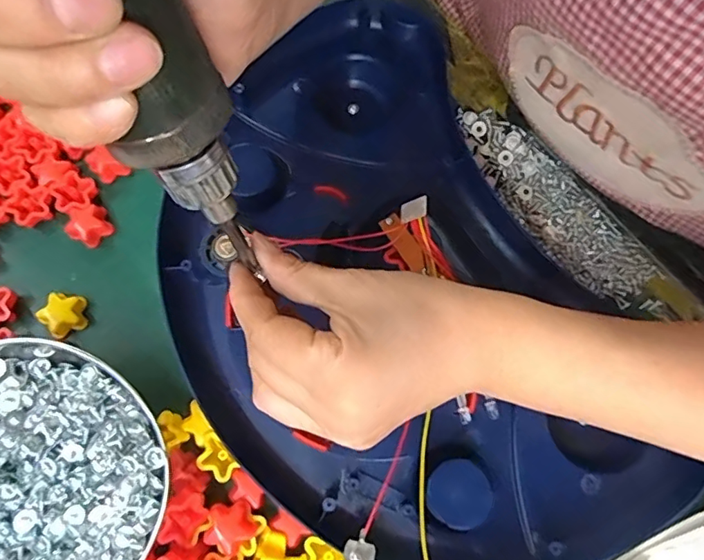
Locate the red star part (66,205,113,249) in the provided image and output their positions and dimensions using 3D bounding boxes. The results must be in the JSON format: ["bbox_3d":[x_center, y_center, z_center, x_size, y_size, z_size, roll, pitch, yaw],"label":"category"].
[{"bbox_3d":[-0.162,-0.034,0.321,0.025,0.014,0.021,-43,80,-12],"label":"red star part"}]

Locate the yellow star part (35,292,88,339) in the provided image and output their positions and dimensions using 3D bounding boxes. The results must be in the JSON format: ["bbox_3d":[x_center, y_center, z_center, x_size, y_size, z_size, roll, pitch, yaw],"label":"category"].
[{"bbox_3d":[-0.169,0.021,0.306,0.023,0.015,0.025,15,74,2],"label":"yellow star part"}]

